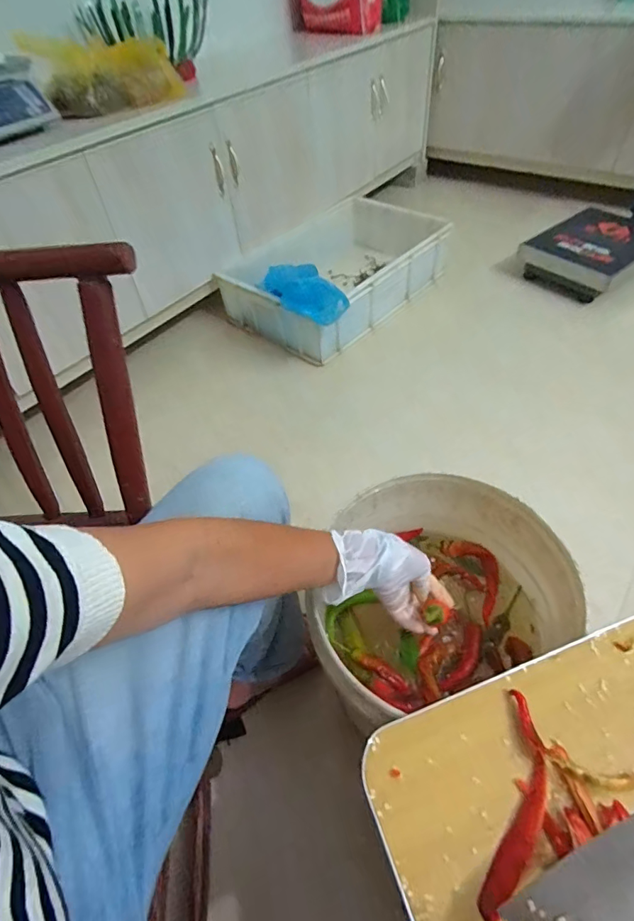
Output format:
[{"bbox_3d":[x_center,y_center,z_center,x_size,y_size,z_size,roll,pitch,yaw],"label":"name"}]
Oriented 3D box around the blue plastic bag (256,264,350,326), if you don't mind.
[{"bbox_3d":[-0.033,-0.447,1.206,0.113,0.104,0.257,-31,54,-20],"label":"blue plastic bag"}]

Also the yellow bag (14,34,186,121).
[{"bbox_3d":[-0.529,-0.956,1.127,0.363,0.148,0.170,14,52,17],"label":"yellow bag"}]

